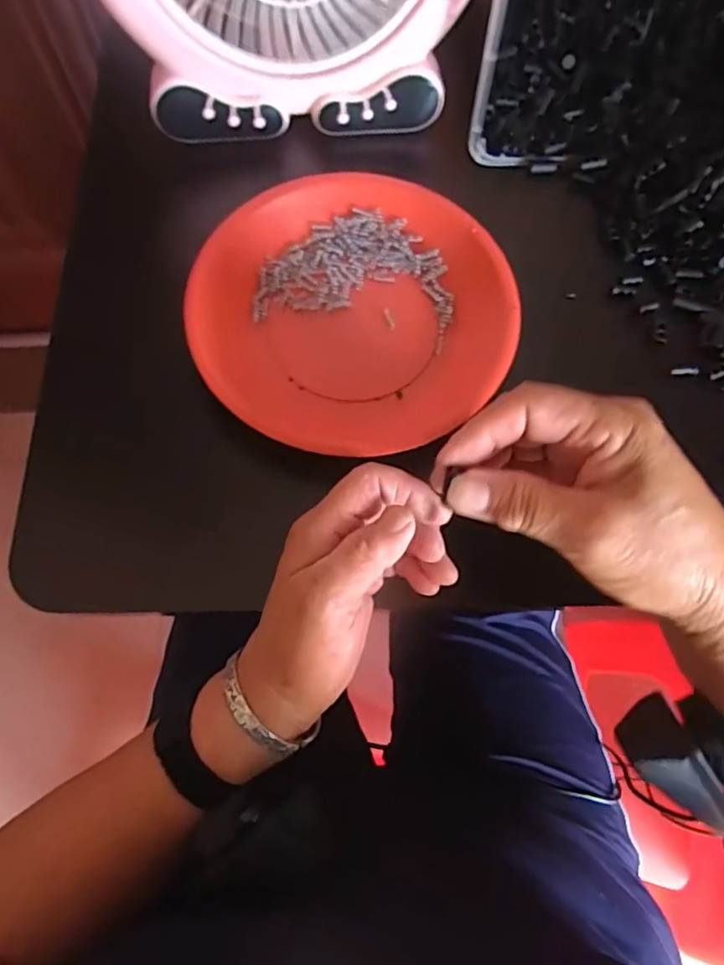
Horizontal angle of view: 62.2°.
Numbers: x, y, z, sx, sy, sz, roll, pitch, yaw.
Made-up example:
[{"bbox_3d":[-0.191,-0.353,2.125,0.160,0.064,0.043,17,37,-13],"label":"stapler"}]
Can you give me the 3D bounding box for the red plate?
[{"bbox_3d":[-0.007,-0.108,0.373,0.184,0.021,0.191,1,71,-2],"label":"red plate"}]

